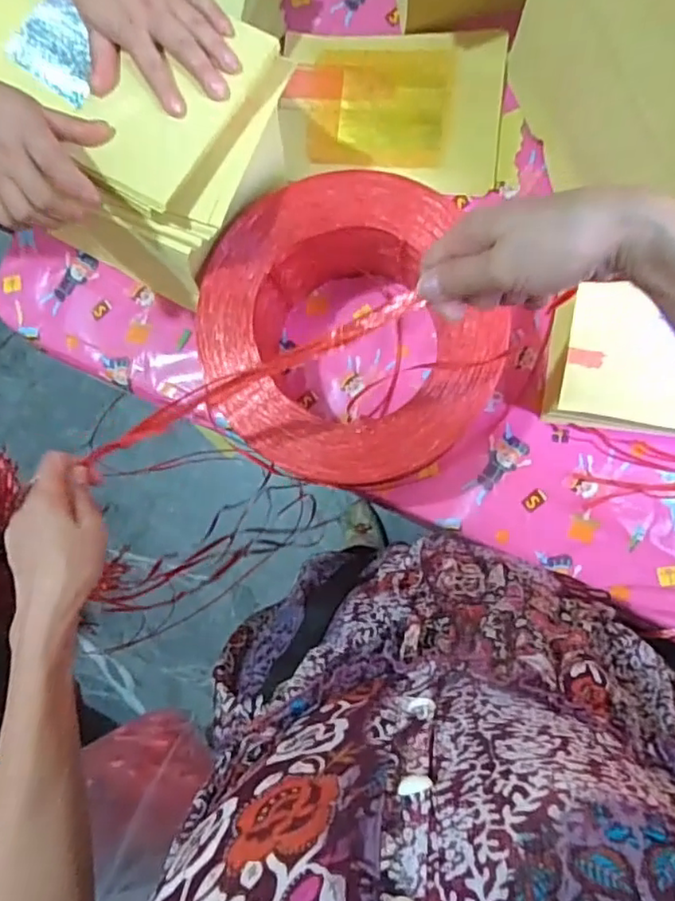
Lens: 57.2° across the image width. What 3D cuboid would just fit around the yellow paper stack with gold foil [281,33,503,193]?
[{"bbox_3d":[0.056,-0.356,0.647,0.225,0.017,0.160,5,88,7],"label":"yellow paper stack with gold foil"}]

